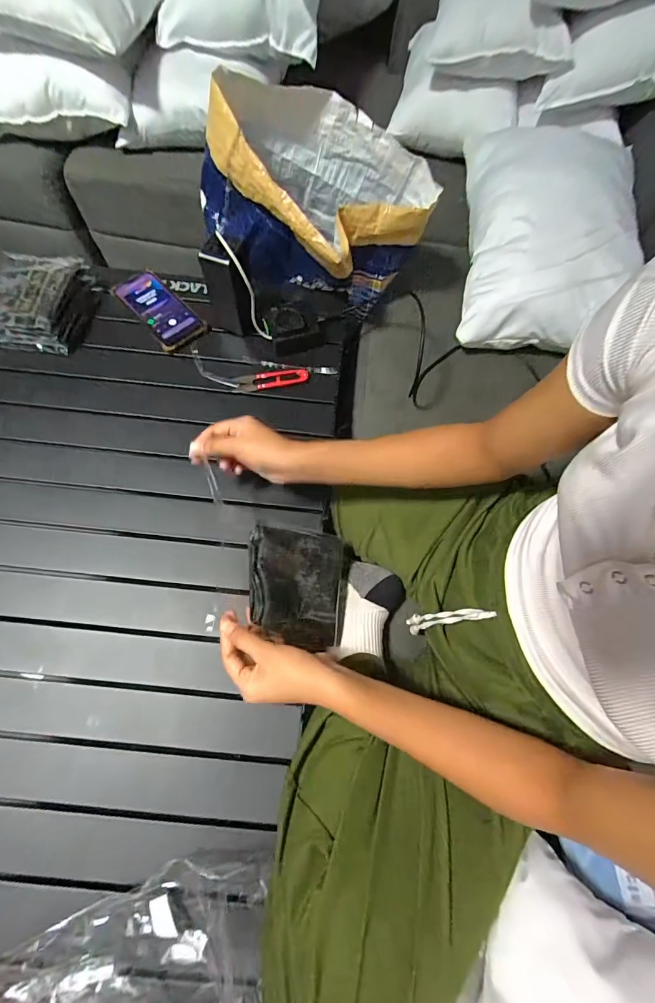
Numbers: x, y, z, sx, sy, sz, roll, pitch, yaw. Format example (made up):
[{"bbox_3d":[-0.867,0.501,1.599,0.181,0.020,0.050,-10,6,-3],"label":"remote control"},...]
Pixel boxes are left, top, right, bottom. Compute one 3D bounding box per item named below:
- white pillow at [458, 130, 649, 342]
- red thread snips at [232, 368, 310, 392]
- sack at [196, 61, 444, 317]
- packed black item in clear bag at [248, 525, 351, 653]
[{"bbox_3d":[0.387,-0.490,0.718,0.261,0.100,0.478,9,68,1],"label":"white pillow"},{"bbox_3d":[-0.086,-0.189,0.620,0.114,0.011,0.028,-12,68,-7],"label":"red thread snips"},{"bbox_3d":[-0.015,-0.462,0.630,0.322,0.220,0.227,28,69,9],"label":"sack"},{"bbox_3d":[-0.029,0.099,0.486,0.141,0.023,0.136,22,62,-33],"label":"packed black item in clear bag"}]

